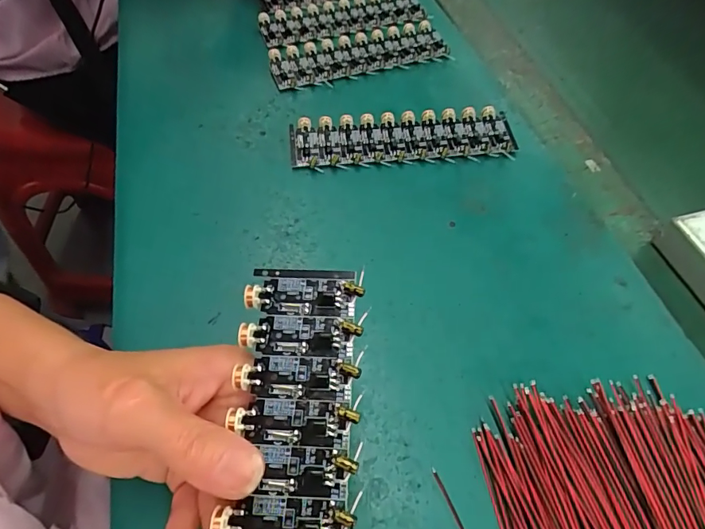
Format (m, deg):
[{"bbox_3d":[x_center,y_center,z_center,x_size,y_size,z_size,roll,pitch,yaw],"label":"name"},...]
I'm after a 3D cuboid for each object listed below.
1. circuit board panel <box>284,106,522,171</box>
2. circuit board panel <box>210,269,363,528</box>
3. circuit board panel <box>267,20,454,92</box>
[{"bbox_3d":[0.037,-0.093,0.329,0.160,0.011,0.046,-5,57,-7],"label":"circuit board panel"},{"bbox_3d":[-0.022,0.077,0.149,0.045,0.006,0.160,3,67,-1],"label":"circuit board panel"},{"bbox_3d":[0.005,-0.184,0.390,0.152,0.006,0.054,-16,59,-14],"label":"circuit board panel"}]

